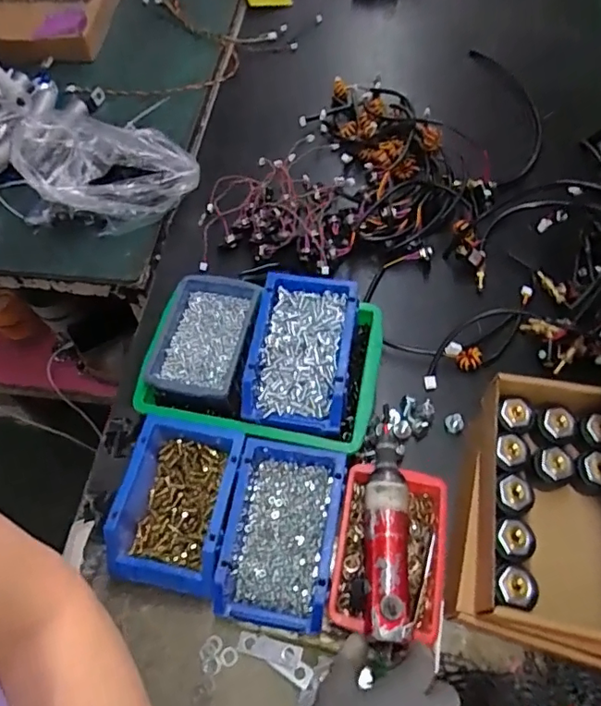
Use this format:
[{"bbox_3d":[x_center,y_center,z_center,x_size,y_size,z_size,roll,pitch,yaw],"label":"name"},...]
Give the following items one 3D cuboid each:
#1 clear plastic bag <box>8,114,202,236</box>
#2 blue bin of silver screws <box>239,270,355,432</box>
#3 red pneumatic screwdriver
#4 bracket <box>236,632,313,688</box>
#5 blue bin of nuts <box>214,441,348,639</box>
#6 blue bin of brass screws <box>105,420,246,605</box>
[{"bbox_3d":[-0.260,-0.252,0.724,0.243,0.108,0.149,-5,61,-1],"label":"clear plastic bag"},{"bbox_3d":[0.001,-0.003,0.544,0.100,0.044,0.163,8,62,7],"label":"blue bin of silver screws"},{"bbox_3d":[0.074,0.173,0.466,0.045,0.038,0.190,4,59,5],"label":"red pneumatic screwdriver"},{"bbox_3d":[-0.023,0.285,0.494,0.075,0.006,0.027,23,64,14],"label":"bracket"},{"bbox_3d":[-0.015,0.177,0.510,0.100,0.077,0.158,7,61,6],"label":"blue bin of nuts"},{"bbox_3d":[-0.122,0.155,0.527,0.108,0.076,0.152,8,62,6],"label":"blue bin of brass screws"}]

